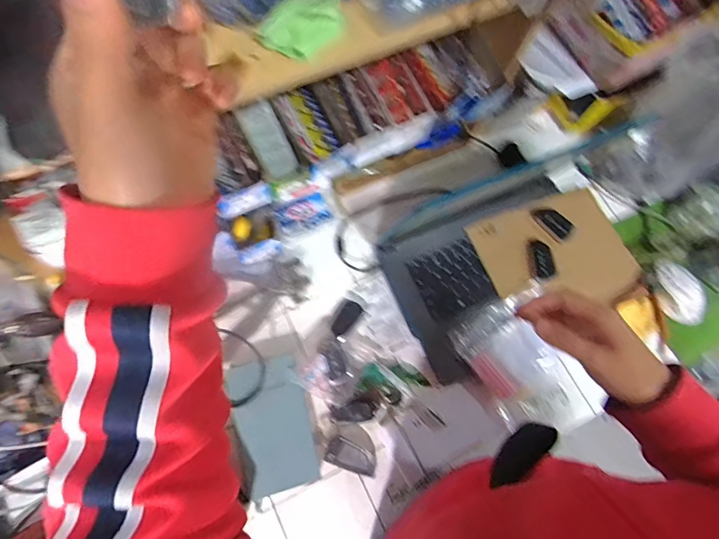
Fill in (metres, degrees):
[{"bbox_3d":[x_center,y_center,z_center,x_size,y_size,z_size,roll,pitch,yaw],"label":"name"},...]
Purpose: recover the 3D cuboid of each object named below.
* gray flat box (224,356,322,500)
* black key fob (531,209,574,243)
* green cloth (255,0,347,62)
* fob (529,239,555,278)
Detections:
[{"bbox_3d":[-0.117,0.210,0.581,0.093,0.026,0.172,-17,72,-5],"label":"gray flat box"},{"bbox_3d":[0.317,-0.079,0.692,0.040,0.008,0.066,-43,77,-13],"label":"black key fob"},{"bbox_3d":[-0.058,-0.241,0.413,0.083,0.034,0.052,-31,74,-10],"label":"green cloth"},{"bbox_3d":[0.287,-0.019,0.662,0.032,0.004,0.063,-5,72,-1],"label":"fob"}]

